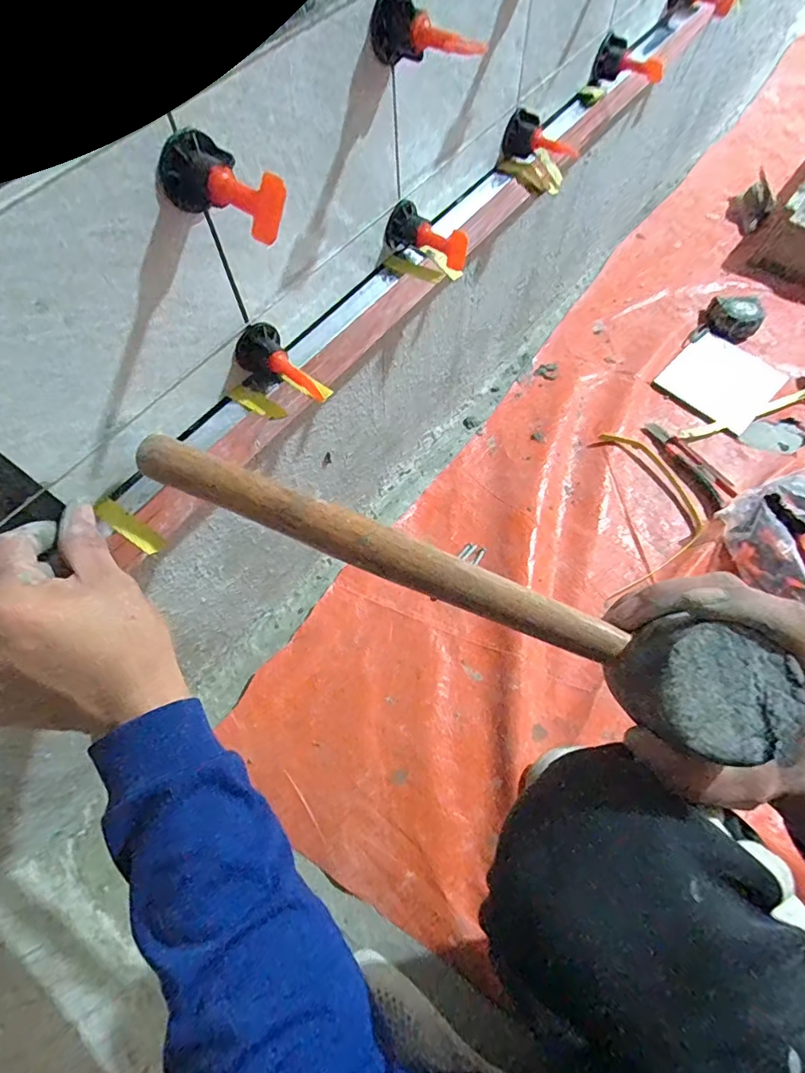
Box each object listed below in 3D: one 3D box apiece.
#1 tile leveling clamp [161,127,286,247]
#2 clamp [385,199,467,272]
[{"bbox_3d":[-0.078,-0.155,0.235,0.059,0.026,0.030,37,71,17],"label":"tile leveling clamp"},{"bbox_3d":[0.022,-0.220,0.379,0.059,0.025,0.030,25,68,12],"label":"clamp"}]

